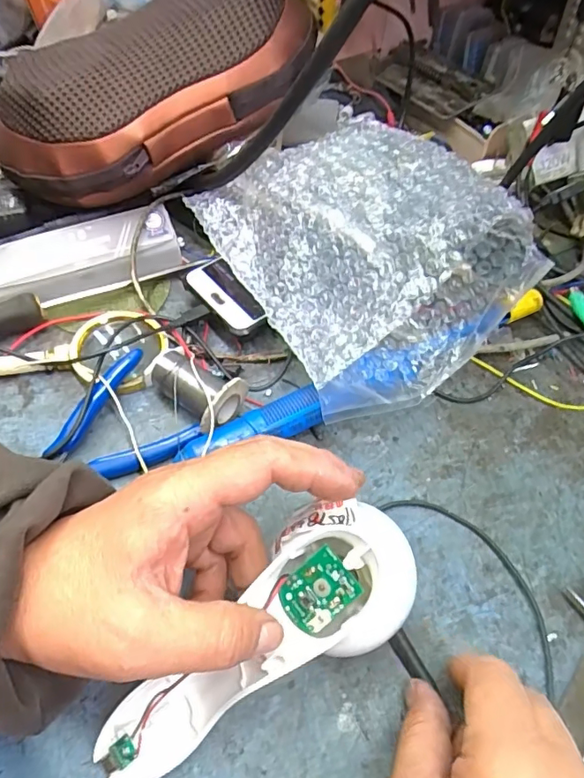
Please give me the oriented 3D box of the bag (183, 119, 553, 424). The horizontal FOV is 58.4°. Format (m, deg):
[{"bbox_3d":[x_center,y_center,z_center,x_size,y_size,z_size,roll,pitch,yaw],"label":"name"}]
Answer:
[{"bbox_3d":[0.047,-0.104,0.384,0.158,0.090,0.217,-44,52,13],"label":"bag"}]

